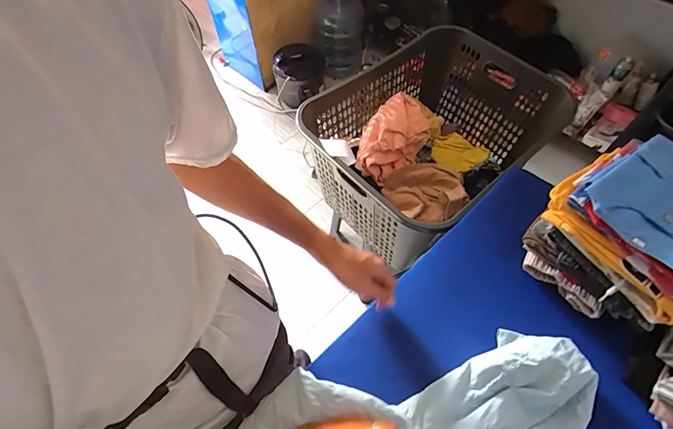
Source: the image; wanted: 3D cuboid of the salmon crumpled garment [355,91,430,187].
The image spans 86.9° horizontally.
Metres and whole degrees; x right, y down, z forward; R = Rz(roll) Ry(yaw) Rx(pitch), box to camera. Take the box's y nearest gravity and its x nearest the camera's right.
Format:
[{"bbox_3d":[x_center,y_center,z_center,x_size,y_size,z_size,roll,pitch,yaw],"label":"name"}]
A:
[{"bbox_3d":[0.144,-0.195,0.912,0.142,0.092,0.240,23,61,15],"label":"salmon crumpled garment"}]

